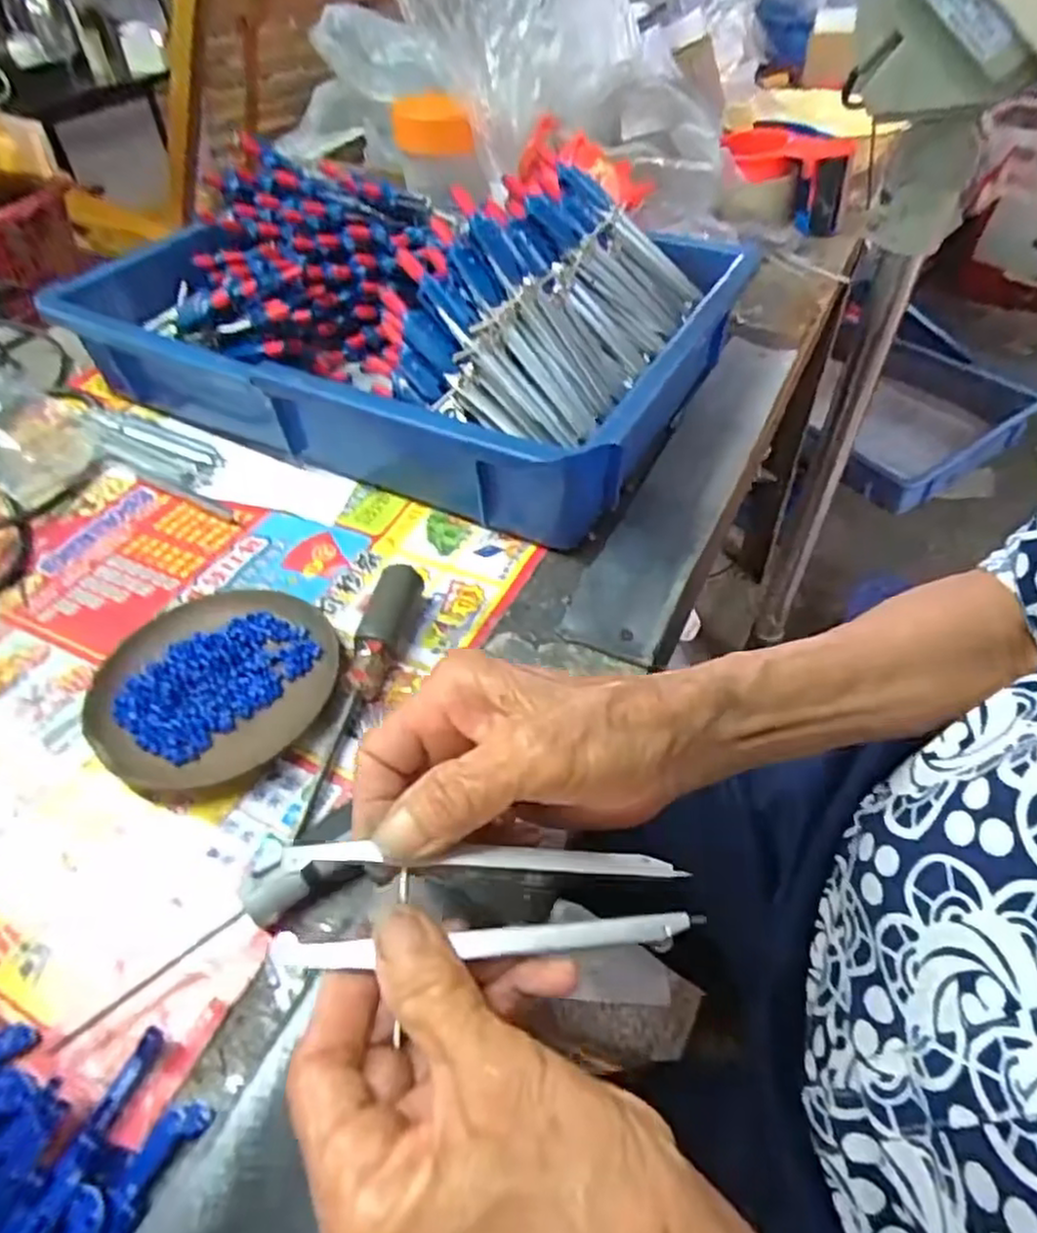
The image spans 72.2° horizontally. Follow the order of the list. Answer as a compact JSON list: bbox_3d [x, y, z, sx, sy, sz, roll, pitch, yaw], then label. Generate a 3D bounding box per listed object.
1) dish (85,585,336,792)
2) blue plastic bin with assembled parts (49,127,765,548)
[{"bbox_3d":[-0.148,0.033,0.349,0.114,0.018,0.104,-2,47,2],"label":"dish"},{"bbox_3d":[-0.090,-0.222,0.497,0.423,0.129,0.262,21,51,21],"label":"blue plastic bin with assembled parts"}]

